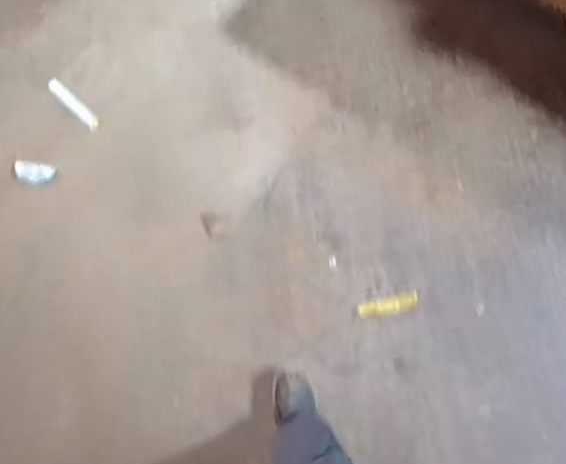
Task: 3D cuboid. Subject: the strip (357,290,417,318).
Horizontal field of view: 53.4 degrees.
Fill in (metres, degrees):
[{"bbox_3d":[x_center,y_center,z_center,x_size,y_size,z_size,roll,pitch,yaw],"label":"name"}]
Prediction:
[{"bbox_3d":[0.290,0.201,1.536,0.166,0.006,0.045,-11,70,-7],"label":"strip"}]

